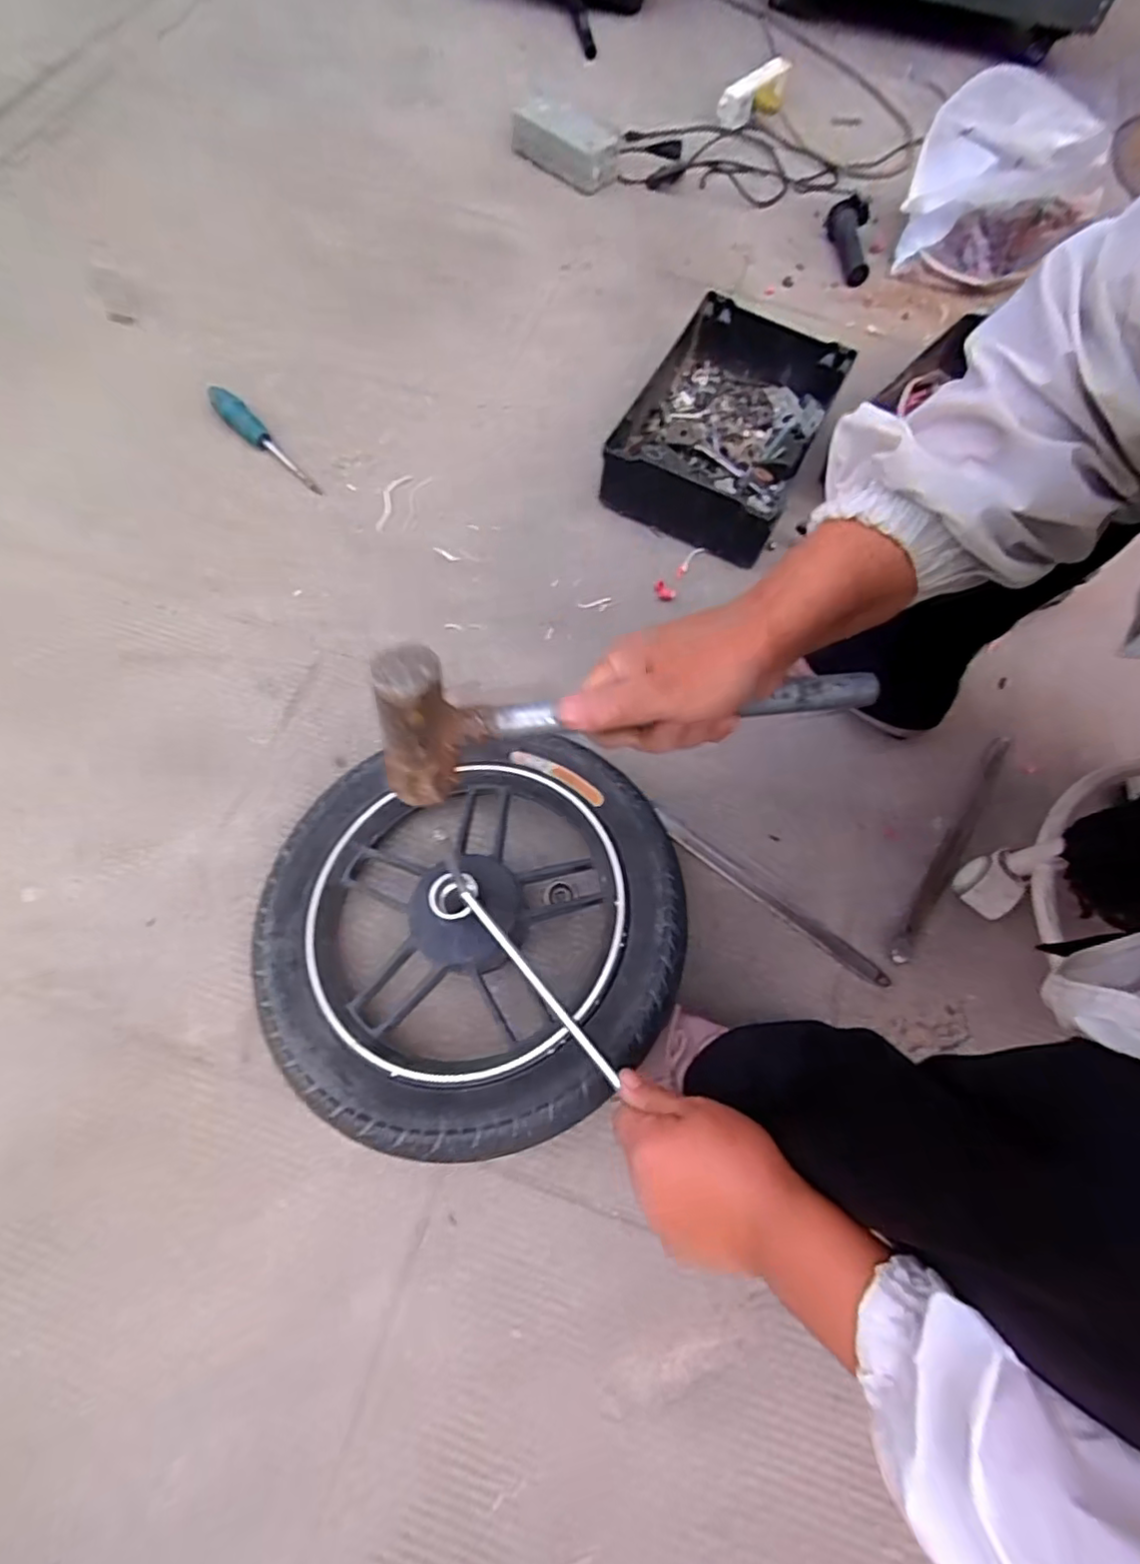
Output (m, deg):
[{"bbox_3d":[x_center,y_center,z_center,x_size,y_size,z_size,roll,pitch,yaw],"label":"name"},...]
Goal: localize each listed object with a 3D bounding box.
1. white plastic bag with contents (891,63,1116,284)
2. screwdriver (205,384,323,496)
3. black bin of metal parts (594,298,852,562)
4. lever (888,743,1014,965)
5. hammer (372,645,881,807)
[{"bbox_3d":[0.625,-0.862,0.936,0.247,0.190,0.139,30,69,9],"label":"white plastic bag with contents"},{"bbox_3d":[-0.364,-0.409,0.771,0.176,0.033,0.029,41,72,13],"label":"screwdriver"},{"bbox_3d":[0.189,-0.434,0.802,0.216,0.098,0.318,25,69,7],"label":"black bin of metal parts"},{"bbox_3d":[0.392,0.062,0.657,0.019,0.008,0.282,34,70,10],"label":"lever"},{"bbox_3d":[0.042,-0.044,0.365,0.286,0.087,0.046,-7,68,-11],"label":"hammer"}]

